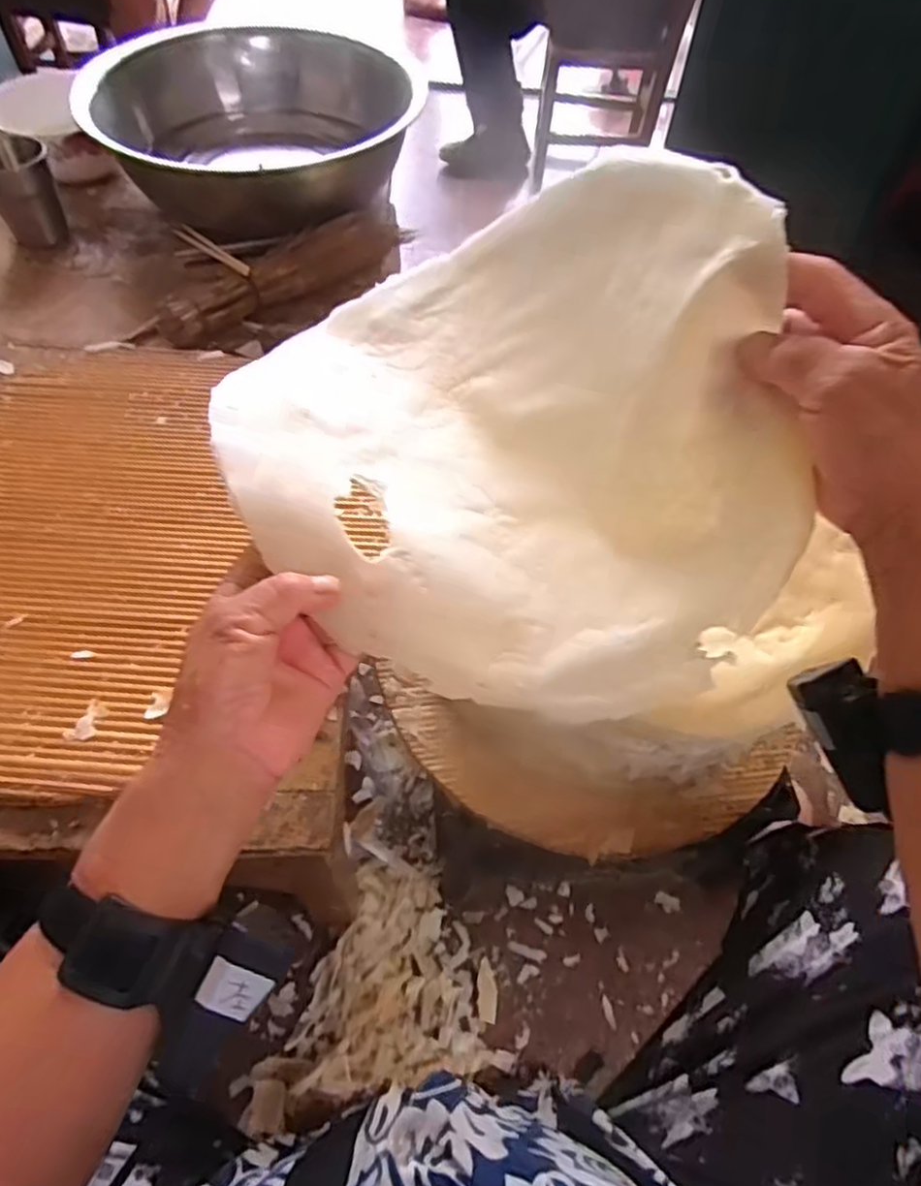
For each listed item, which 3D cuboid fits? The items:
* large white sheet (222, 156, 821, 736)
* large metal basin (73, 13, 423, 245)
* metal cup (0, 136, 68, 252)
[{"bbox_3d":[0.025,-0.111,0.374,0.327,0.135,0.290,31,63,20],"label":"large white sheet"},{"bbox_3d":[-0.245,-0.542,0.807,0.307,0.111,0.307,2,57,-3],"label":"large metal basin"},{"bbox_3d":[-0.472,-0.435,0.752,0.068,0.092,0.068,2,57,-3],"label":"metal cup"}]

